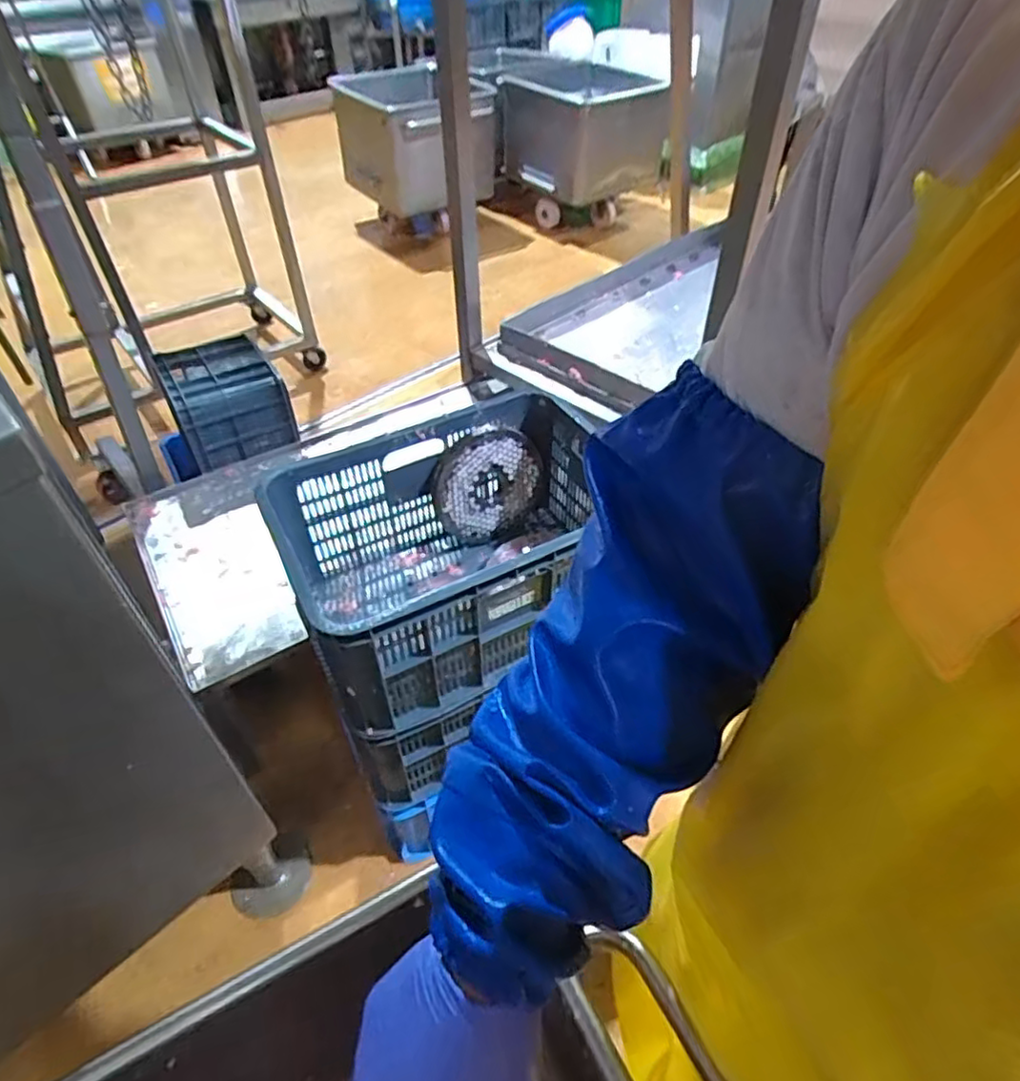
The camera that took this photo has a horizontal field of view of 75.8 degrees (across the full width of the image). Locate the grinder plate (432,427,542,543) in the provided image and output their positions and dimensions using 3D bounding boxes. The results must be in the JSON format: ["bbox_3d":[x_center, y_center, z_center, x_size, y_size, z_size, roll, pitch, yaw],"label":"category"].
[{"bbox_3d":[-0.038,-0.100,1.173,0.204,0.201,0.018,-39,41,-8],"label":"grinder plate"}]

